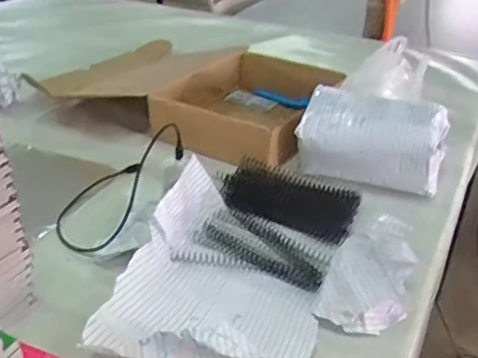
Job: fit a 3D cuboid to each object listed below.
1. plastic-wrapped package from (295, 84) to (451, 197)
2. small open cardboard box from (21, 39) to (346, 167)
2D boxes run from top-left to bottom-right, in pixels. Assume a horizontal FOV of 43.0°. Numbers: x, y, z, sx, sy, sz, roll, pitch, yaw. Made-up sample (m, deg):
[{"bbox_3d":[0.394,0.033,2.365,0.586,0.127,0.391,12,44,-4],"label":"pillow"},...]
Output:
[{"bbox_3d":[0.180,-0.051,0.820,0.188,0.102,0.087,15,32,20],"label":"plastic-wrapped package"},{"bbox_3d":[-0.079,-0.145,1.025,0.472,0.089,0.291,17,32,22],"label":"small open cardboard box"}]

